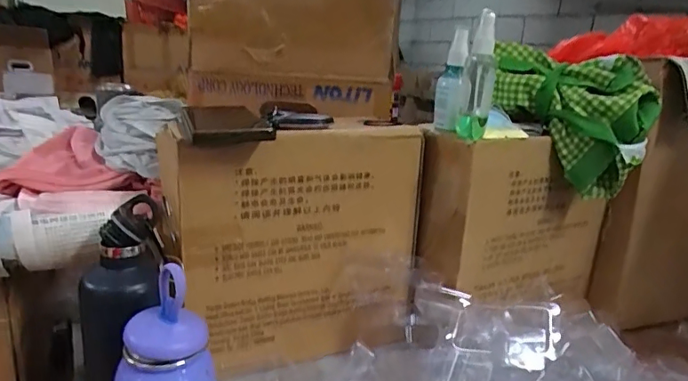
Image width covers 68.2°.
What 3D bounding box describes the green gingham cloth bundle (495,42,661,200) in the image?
[{"bbox_3d":[0.270,-0.086,0.623,0.182,0.154,0.103,9,16,17],"label":"green gingham cloth bundle"}]

